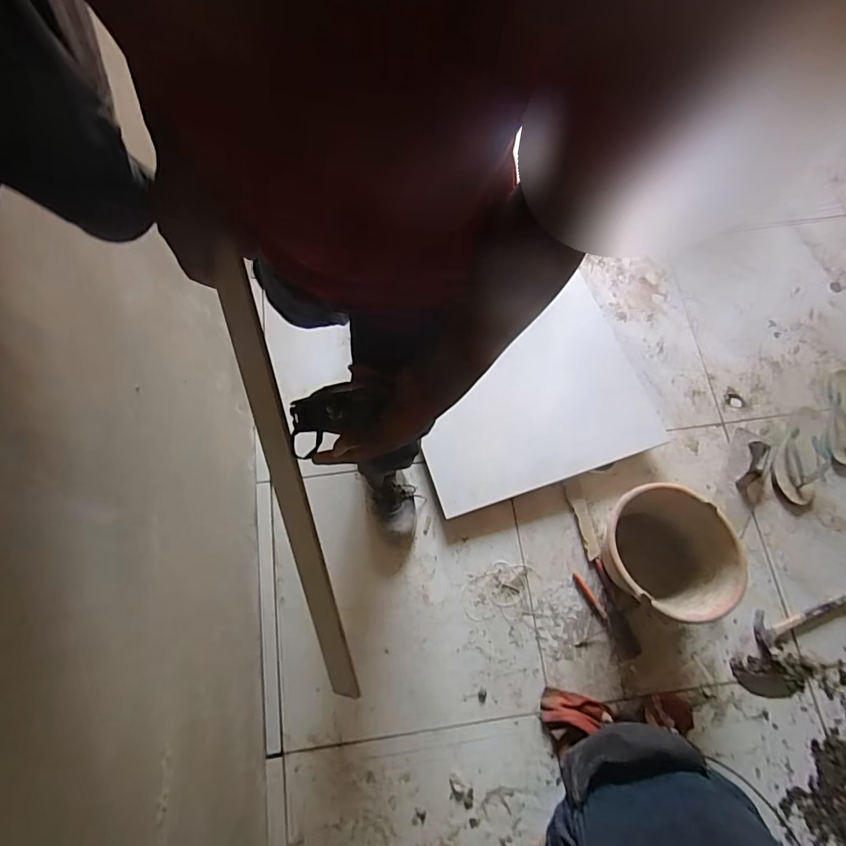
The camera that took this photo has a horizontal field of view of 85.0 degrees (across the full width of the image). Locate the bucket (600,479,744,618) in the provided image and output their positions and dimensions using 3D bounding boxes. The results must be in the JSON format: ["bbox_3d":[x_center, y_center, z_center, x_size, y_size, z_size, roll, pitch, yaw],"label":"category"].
[{"bbox_3d":[0.546,0.300,1.075,0.280,0.220,0.262,17,74,5],"label":"bucket"}]

